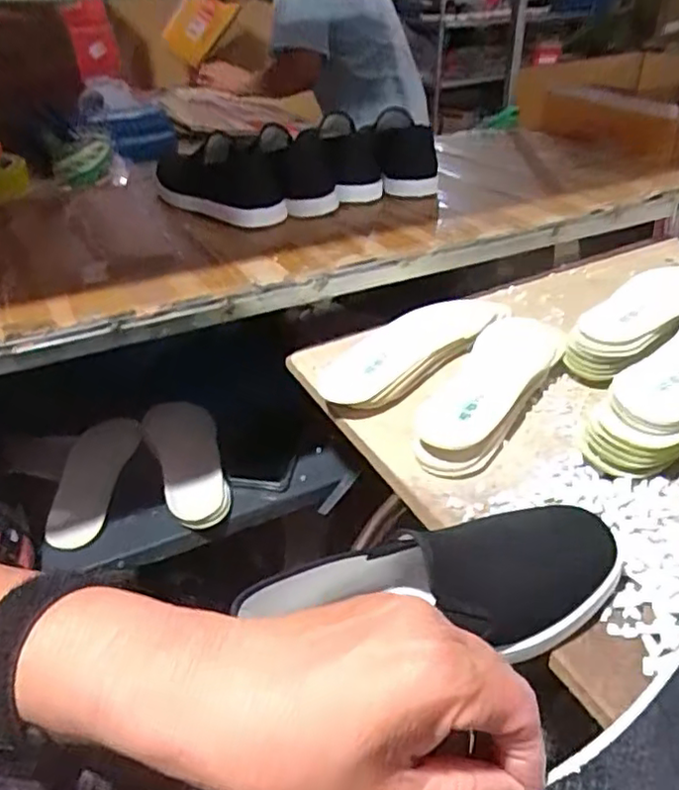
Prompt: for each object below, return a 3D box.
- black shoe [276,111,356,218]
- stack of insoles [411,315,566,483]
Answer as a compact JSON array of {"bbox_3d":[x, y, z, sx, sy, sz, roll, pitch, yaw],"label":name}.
[{"bbox_3d":[-0.027,-0.345,0.927,0.079,0.085,0.280,4,35,8],"label":"black shoe"},{"bbox_3d":[0.138,-0.009,0.608,0.086,0.037,0.226,21,41,30],"label":"stack of insoles"}]

